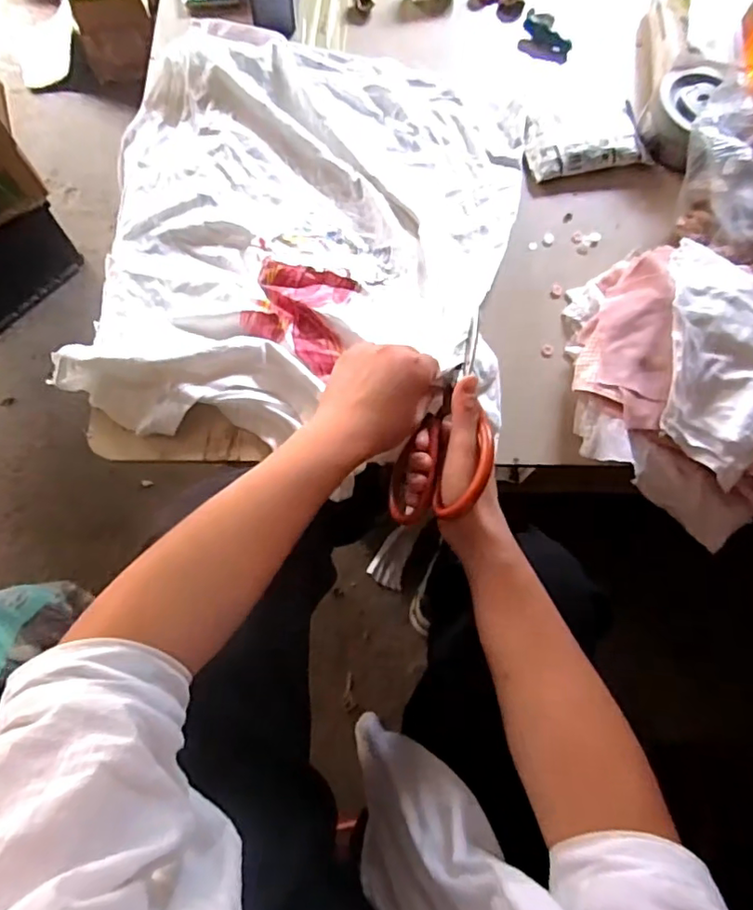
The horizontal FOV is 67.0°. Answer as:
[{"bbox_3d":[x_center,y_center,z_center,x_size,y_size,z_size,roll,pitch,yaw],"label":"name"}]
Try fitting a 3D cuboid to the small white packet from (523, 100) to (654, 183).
[{"bbox_3d":[0.239,-0.365,0.659,0.142,0.021,0.088,-14,74,-7],"label":"small white packet"}]

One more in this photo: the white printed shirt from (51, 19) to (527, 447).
[{"bbox_3d":[-0.065,-0.251,0.577,0.419,0.071,0.468,5,72,-1],"label":"white printed shirt"}]

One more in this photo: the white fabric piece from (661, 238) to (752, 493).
[{"bbox_3d":[0.319,-0.097,0.534,0.174,0.043,0.188,-41,78,-13],"label":"white fabric piece"}]

